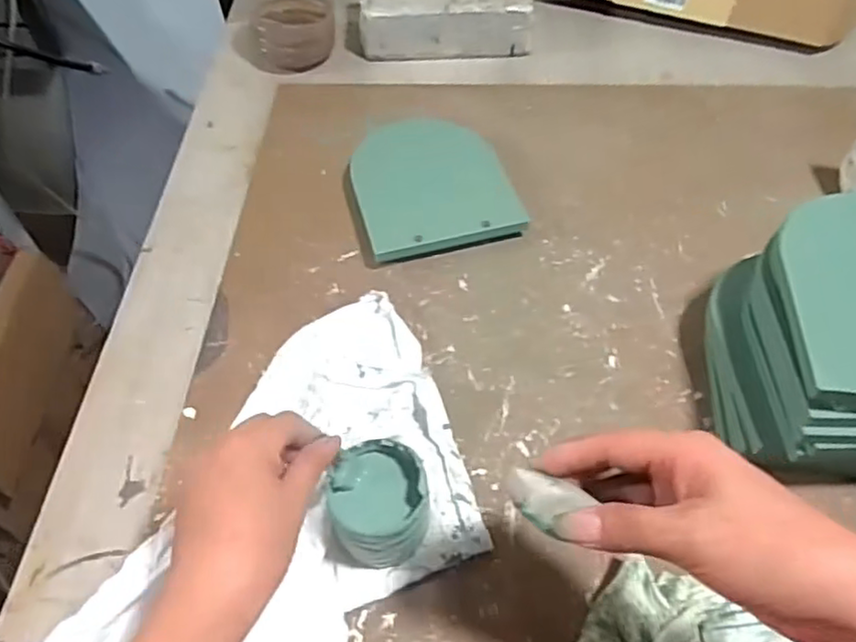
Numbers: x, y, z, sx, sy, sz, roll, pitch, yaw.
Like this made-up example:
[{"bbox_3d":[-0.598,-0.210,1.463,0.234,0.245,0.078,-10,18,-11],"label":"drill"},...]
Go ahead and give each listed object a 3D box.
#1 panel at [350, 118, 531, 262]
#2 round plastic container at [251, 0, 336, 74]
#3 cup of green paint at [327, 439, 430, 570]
[{"bbox_3d":[0.005,-0.132,0.625,0.143,0.016,0.135,-14,74,-9],"label":"panel"},{"bbox_3d":[-0.163,-0.356,0.809,0.094,0.056,0.091,-1,53,1],"label":"round plastic container"},{"bbox_3d":[-0.033,0.120,0.438,0.061,0.059,0.066,1,54,-2],"label":"cup of green paint"}]

